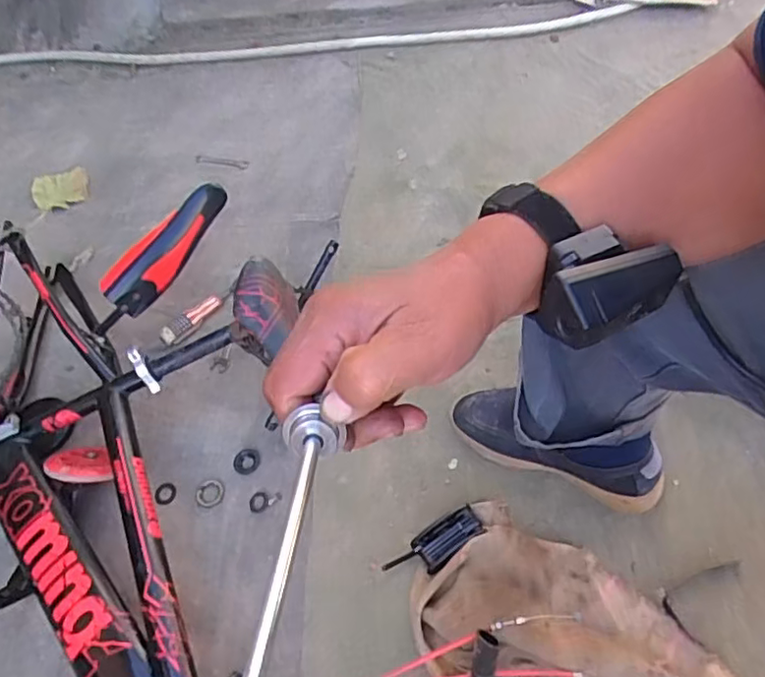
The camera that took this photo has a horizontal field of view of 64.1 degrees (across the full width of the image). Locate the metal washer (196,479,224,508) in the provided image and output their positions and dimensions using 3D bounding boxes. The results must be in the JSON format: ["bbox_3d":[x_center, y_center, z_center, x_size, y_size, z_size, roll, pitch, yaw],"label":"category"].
[{"bbox_3d":[-0.232,0.209,0.825,0.036,0.004,0.039,-2,52,2],"label":"metal washer"}]

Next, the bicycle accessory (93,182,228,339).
[{"bbox_3d":[-0.337,-0.122,0.930,0.046,0.088,0.280,39,87,28],"label":"bicycle accessory"}]

